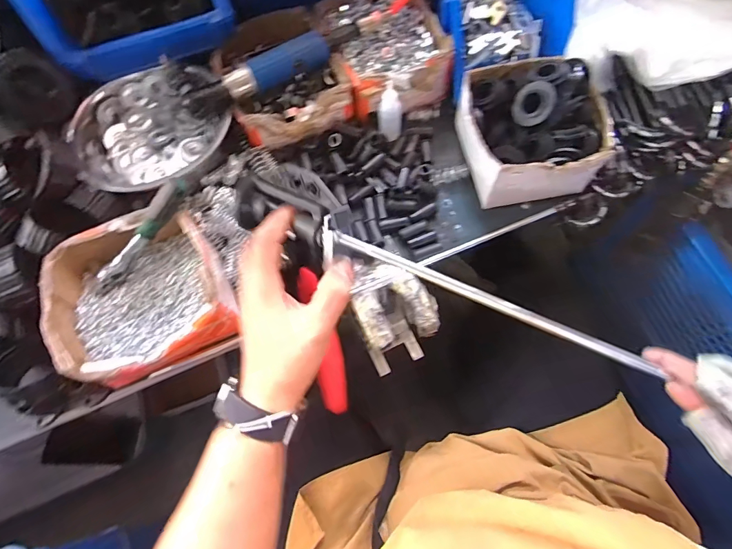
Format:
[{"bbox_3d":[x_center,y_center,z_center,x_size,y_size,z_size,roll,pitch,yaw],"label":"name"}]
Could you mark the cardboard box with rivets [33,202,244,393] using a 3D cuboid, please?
[{"bbox_3d":[-0.226,0.019,0.404,0.151,0.061,0.160,-24,68,-8],"label":"cardboard box with rivets"}]

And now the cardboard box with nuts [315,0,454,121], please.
[{"bbox_3d":[0.020,-0.291,0.521,0.141,0.069,0.180,-17,67,-5],"label":"cardboard box with nuts"}]

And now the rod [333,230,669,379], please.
[{"bbox_3d":[0.106,0.025,0.301,0.277,0.008,0.010,23,68,-9],"label":"rod"}]

